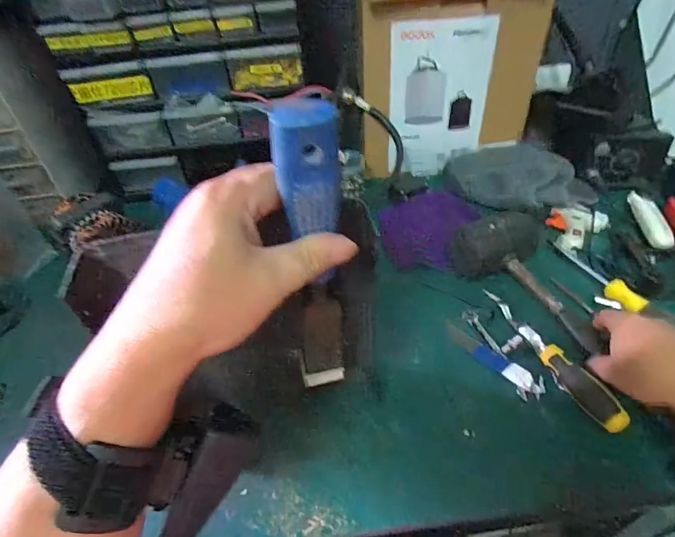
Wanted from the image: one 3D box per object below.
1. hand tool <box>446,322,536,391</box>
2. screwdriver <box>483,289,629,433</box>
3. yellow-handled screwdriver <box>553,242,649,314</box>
[{"bbox_3d":[0.158,0.089,0.422,0.022,0.006,0.104,-30,48,-25],"label":"hand tool"},{"bbox_3d":[0.212,0.080,0.413,0.024,0.028,0.191,-16,43,-12],"label":"screwdriver"},{"bbox_3d":[0.311,0.005,0.477,0.022,0.019,0.127,-12,42,-8],"label":"yellow-handled screwdriver"}]

